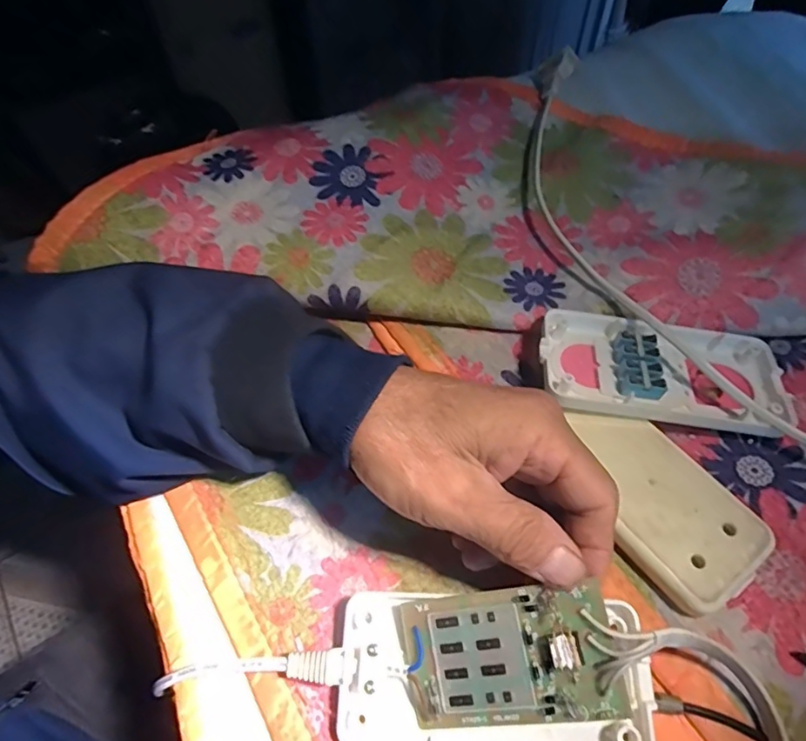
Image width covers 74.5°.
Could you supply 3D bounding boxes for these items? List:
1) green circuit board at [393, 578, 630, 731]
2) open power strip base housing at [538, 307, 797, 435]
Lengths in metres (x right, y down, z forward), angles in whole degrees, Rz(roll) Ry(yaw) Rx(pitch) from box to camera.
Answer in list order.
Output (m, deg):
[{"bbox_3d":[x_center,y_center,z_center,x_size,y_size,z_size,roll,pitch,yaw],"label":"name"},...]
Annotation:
[{"bbox_3d":[0.041,0.118,0.215,0.086,0.008,0.052,-16,73,16],"label":"green circuit board"},{"bbox_3d":[0.137,-0.001,0.280,0.123,0.013,0.061,6,58,5],"label":"open power strip base housing"}]

